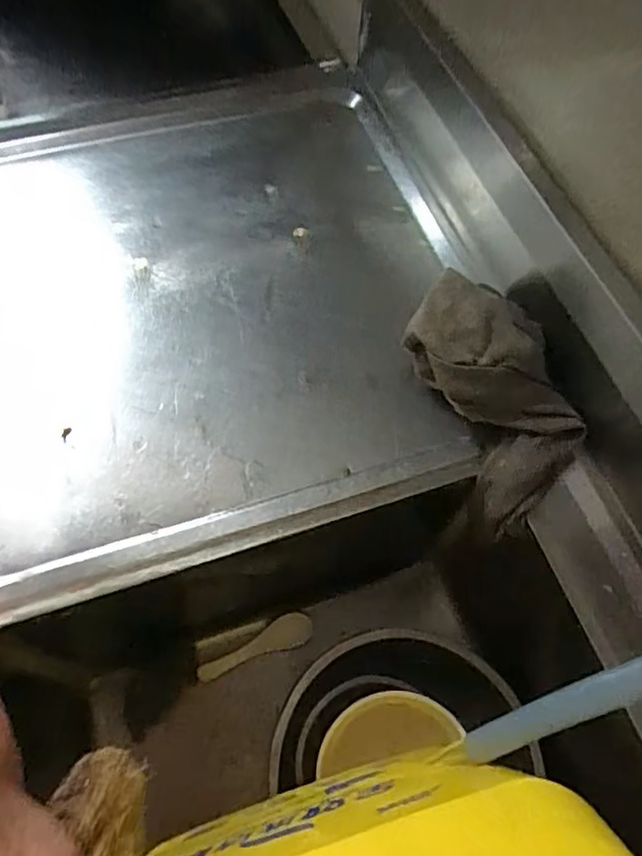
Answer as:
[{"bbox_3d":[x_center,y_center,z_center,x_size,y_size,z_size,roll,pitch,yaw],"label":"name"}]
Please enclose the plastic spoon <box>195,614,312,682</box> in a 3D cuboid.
[{"bbox_3d":[-0.077,0.253,0.699,0.136,0.019,0.034,-18,63,-11],"label":"plastic spoon"}]

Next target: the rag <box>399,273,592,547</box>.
[{"bbox_3d":[0.155,-0.028,0.538,0.098,0.064,0.229,-24,91,-14],"label":"rag"}]

